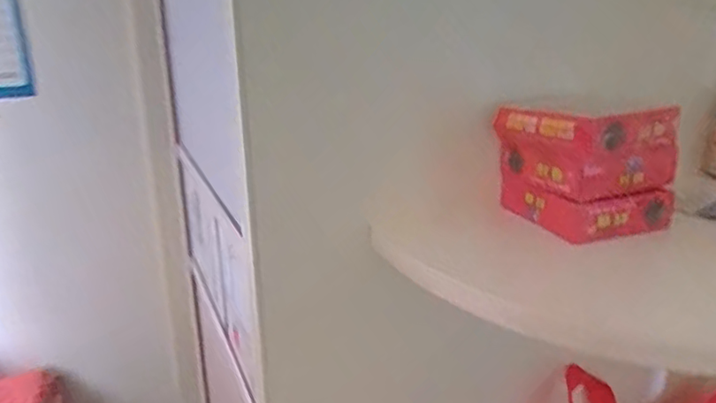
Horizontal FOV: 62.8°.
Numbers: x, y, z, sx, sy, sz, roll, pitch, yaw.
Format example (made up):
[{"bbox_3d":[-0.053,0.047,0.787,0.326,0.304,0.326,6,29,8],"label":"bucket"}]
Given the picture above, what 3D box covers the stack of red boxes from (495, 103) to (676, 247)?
[{"bbox_3d":[0.192,-0.031,0.502,0.108,0.098,0.103,-11,21,-25],"label":"stack of red boxes"}]

